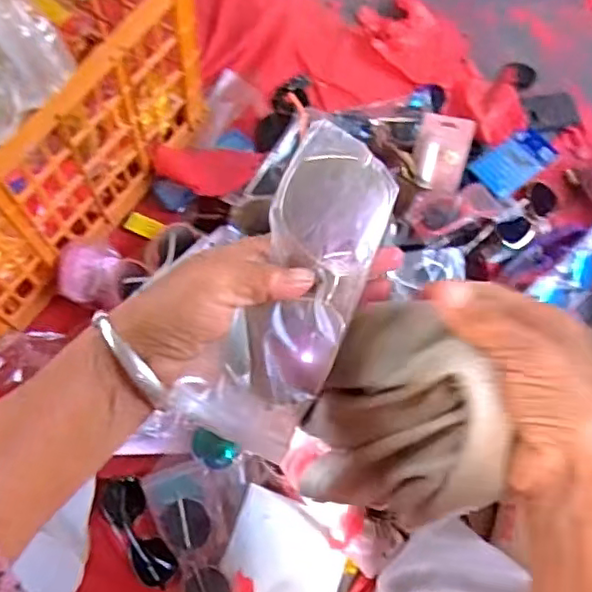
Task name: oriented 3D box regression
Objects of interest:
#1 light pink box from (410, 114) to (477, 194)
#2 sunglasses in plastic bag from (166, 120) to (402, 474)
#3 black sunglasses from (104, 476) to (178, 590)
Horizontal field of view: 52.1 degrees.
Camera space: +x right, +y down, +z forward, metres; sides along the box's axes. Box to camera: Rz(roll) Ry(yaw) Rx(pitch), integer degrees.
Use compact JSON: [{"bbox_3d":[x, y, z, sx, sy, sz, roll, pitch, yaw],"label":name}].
[{"bbox_3d":[0.208,-0.203,0.864,0.074,0.011,0.108,14,91,13],"label":"light pink box"},{"bbox_3d":[0.000,0.000,0.319,0.061,0.032,0.172,21,91,4],"label":"sunglasses in plastic bag"},{"bbox_3d":[-0.180,0.271,0.701,0.042,0.028,0.128,-26,88,-10],"label":"black sunglasses"}]

